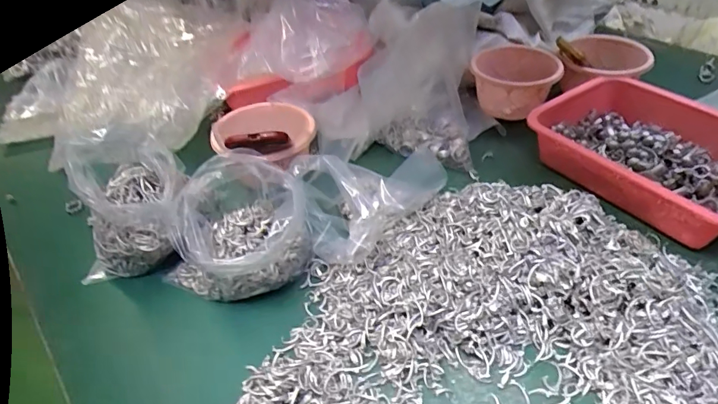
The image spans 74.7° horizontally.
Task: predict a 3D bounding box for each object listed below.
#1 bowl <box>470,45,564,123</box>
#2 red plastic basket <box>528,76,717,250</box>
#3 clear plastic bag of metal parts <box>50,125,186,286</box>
[{"bbox_3d":[0.265,-0.205,0.807,0.138,0.080,0.166,8,44,13],"label":"bowl"},{"bbox_3d":[0.419,-0.071,0.659,0.208,0.069,0.300,-31,49,-26],"label":"red plastic basket"},{"bbox_3d":[-0.283,0.006,0.579,0.137,0.153,0.139,-16,44,-12],"label":"clear plastic bag of metal parts"}]

